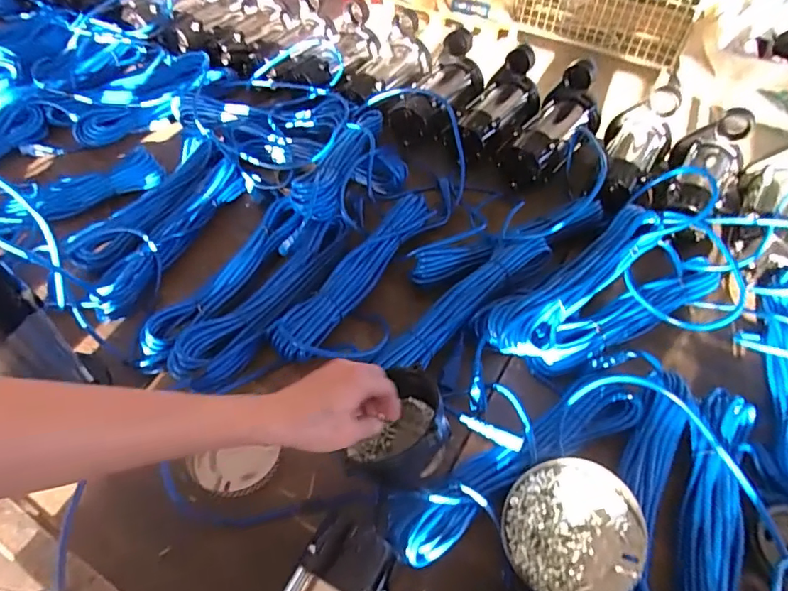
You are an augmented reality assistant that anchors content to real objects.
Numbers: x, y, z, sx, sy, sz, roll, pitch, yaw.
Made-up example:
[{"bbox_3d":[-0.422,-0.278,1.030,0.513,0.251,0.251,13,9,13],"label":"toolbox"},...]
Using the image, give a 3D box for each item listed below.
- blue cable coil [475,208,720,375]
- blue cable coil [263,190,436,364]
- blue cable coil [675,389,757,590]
[{"bbox_3d":[0.293,-0.010,0.733,0.376,0.066,0.151,-24,55,-21],"label":"blue cable coil"},{"bbox_3d":[-0.054,-0.040,0.751,0.073,0.044,0.343,27,53,18],"label":"blue cable coil"},{"bbox_3d":[0.337,0.251,0.545,0.069,0.038,0.352,23,52,16],"label":"blue cable coil"}]

